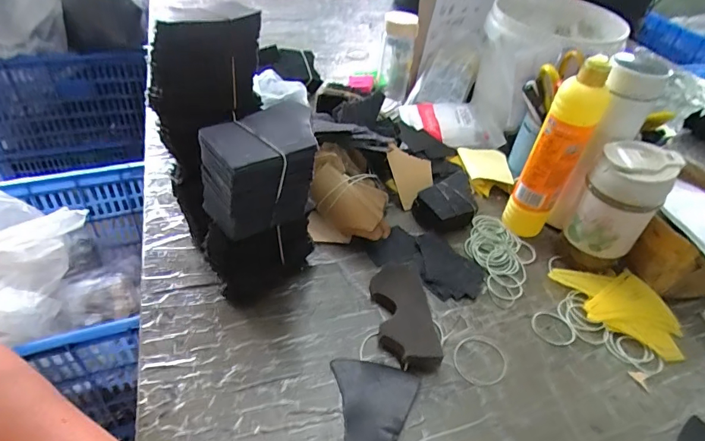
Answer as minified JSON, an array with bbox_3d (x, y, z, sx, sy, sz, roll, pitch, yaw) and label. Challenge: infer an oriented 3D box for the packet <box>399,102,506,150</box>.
[{"bbox_3d":[0.170,-0.171,0.768,0.167,0.035,0.104,4,42,-3],"label":"packet"}]

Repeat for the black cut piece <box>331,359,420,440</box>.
[{"bbox_3d":[0.008,0.180,0.395,0.078,0.006,0.122,15,42,9],"label":"black cut piece"}]

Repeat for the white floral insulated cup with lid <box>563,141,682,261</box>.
[{"bbox_3d":[0.310,-0.023,0.517,0.078,0.121,0.076,30,47,24],"label":"white floral insulated cup with lid"}]

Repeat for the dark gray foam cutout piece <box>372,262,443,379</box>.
[{"bbox_3d":[0.054,0.097,0.473,0.057,0.026,0.133,-1,42,-8],"label":"dark gray foam cutout piece"}]

